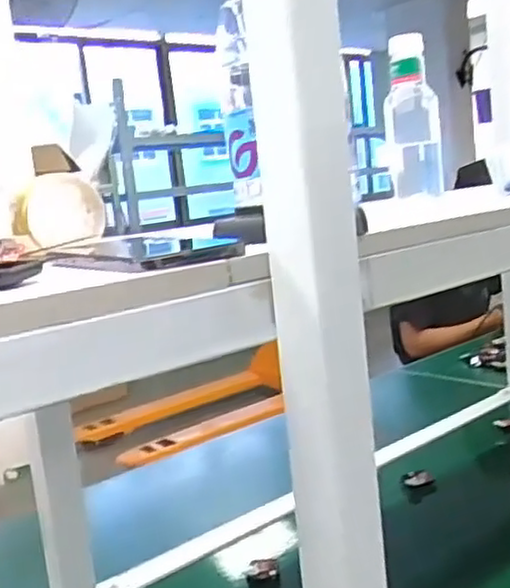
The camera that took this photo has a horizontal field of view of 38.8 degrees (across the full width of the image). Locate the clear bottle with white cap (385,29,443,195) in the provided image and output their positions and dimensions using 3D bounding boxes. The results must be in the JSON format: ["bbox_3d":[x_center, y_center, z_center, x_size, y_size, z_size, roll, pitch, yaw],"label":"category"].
[{"bbox_3d":[0.195,-0.219,0.894,0.066,0.186,0.061,-4,9,12],"label":"clear bottle with white cap"}]

